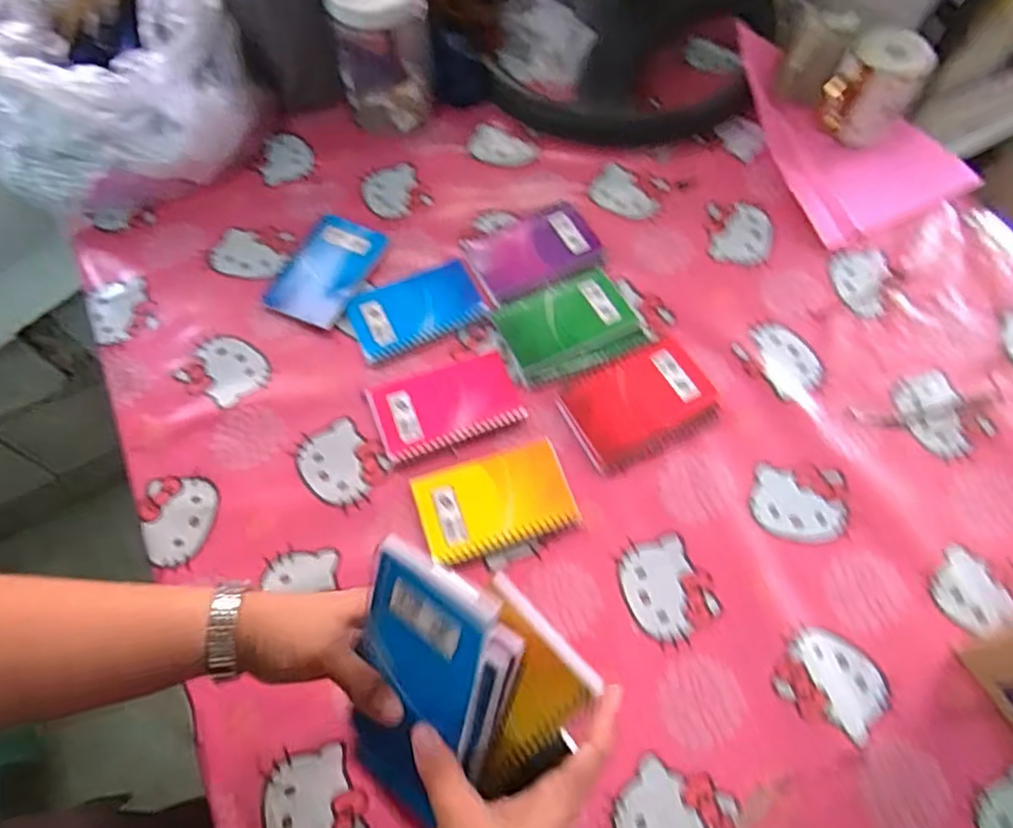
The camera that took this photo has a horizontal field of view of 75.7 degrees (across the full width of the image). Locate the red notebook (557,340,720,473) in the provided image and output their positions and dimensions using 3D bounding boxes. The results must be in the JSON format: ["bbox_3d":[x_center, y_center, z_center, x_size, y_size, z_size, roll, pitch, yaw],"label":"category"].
[{"bbox_3d":[0.126,-0.010,0.613,0.135,0.011,0.096,-25,66,-10],"label":"red notebook"}]

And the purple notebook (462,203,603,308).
[{"bbox_3d":[0.030,-0.173,0.694,0.130,0.012,0.094,-23,66,-9],"label":"purple notebook"}]

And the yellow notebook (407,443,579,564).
[{"bbox_3d":[-0.011,0.077,0.574,0.130,0.008,0.084,-18,65,-7],"label":"yellow notebook"}]

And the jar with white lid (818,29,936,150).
[{"bbox_3d":[0.407,-0.357,0.728,0.086,0.098,0.082,30,68,15],"label":"jar with white lid"}]

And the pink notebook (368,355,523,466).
[{"bbox_3d":[-0.058,-0.009,0.612,0.133,0.013,0.081,-16,65,-6],"label":"pink notebook"}]

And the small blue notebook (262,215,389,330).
[{"bbox_3d":[-0.193,-0.154,0.695,0.087,0.011,0.126,24,67,12],"label":"small blue notebook"}]

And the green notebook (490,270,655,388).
[{"bbox_3d":[0.063,-0.087,0.654,0.130,0.007,0.100,-21,65,-8],"label":"green notebook"}]

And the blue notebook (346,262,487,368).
[{"bbox_3d":[-0.094,-0.107,0.667,0.130,0.011,0.080,-21,65,-9],"label":"blue notebook"}]

